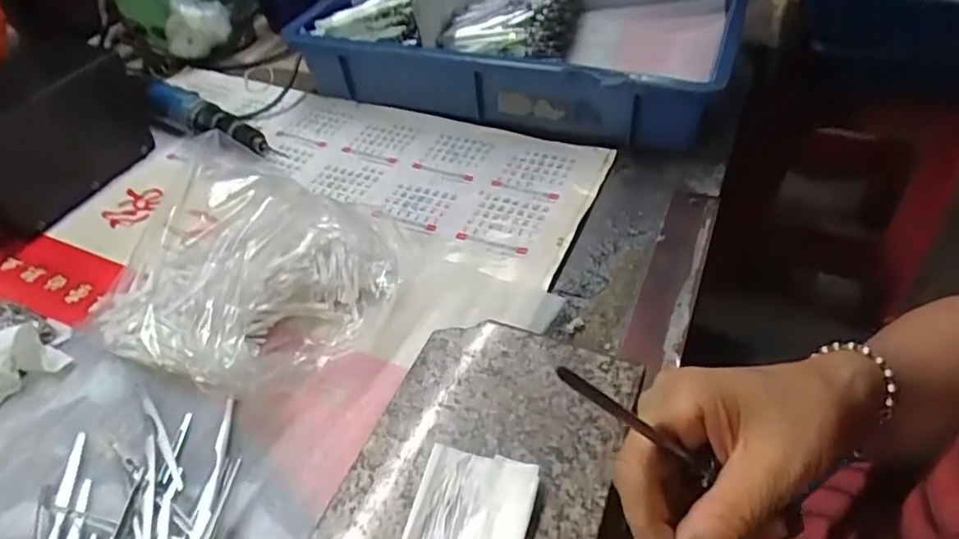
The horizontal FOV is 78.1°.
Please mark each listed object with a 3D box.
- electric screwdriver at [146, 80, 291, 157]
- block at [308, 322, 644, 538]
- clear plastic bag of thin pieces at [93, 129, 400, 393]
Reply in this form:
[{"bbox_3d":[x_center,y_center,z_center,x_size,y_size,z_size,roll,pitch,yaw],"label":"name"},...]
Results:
[{"bbox_3d":[-0.281,-0.150,0.605,0.191,0.041,0.044,26,56,27],"label":"electric screwdriver"},{"bbox_3d":[-0.009,0.133,0.303,0.131,0.032,0.237,14,51,19],"label":"block"},{"bbox_3d":[-0.164,-0.001,0.418,0.191,0.076,0.168,20,52,22],"label":"clear plastic bag of thin pieces"}]

